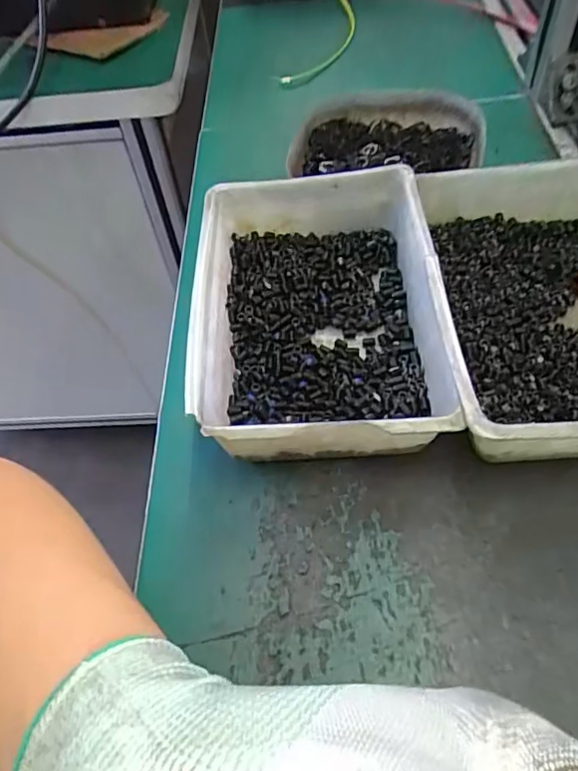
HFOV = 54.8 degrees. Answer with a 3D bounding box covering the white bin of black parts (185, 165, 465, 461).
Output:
[{"bbox_3d":[0.016,-0.043,0.341,0.139,0.056,0.199,-4,54,3],"label":"white bin of black parts"}]

